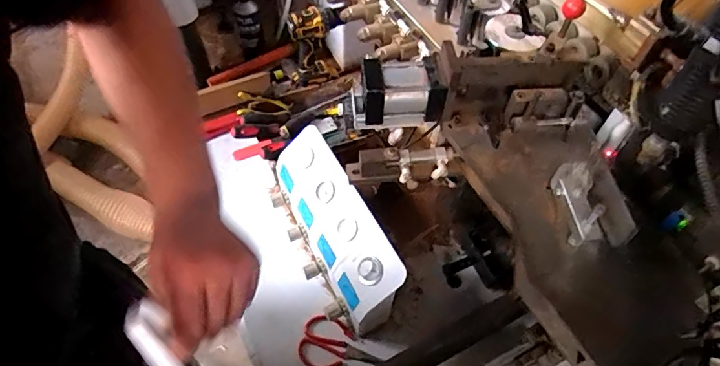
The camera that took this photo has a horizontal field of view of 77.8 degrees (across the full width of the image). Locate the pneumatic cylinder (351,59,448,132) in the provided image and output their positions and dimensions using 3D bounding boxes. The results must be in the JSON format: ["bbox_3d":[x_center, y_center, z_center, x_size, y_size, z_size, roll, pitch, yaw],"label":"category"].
[{"bbox_3d":[0.055,-0.139,0.696,0.142,0.079,0.077,0,55,-1],"label":"pneumatic cylinder"}]

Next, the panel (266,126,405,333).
[{"bbox_3d":[-0.054,0.083,0.855,0.112,0.157,0.376,-24,59,-17],"label":"panel"}]

